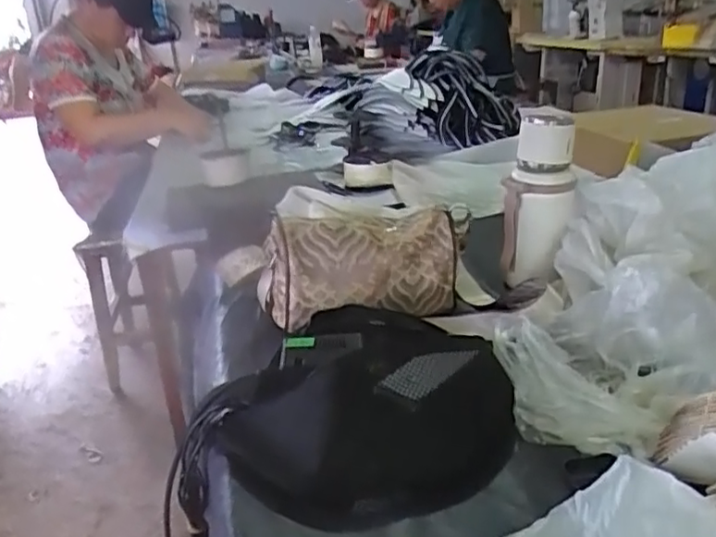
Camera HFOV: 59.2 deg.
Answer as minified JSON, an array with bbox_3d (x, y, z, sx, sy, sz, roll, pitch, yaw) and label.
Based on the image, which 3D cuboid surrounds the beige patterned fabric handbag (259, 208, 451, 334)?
[{"bbox_3d":[0.005,-0.002,0.763,0.234,0.112,0.093,-10,24,-14],"label":"beige patterned fabric handbag"}]

